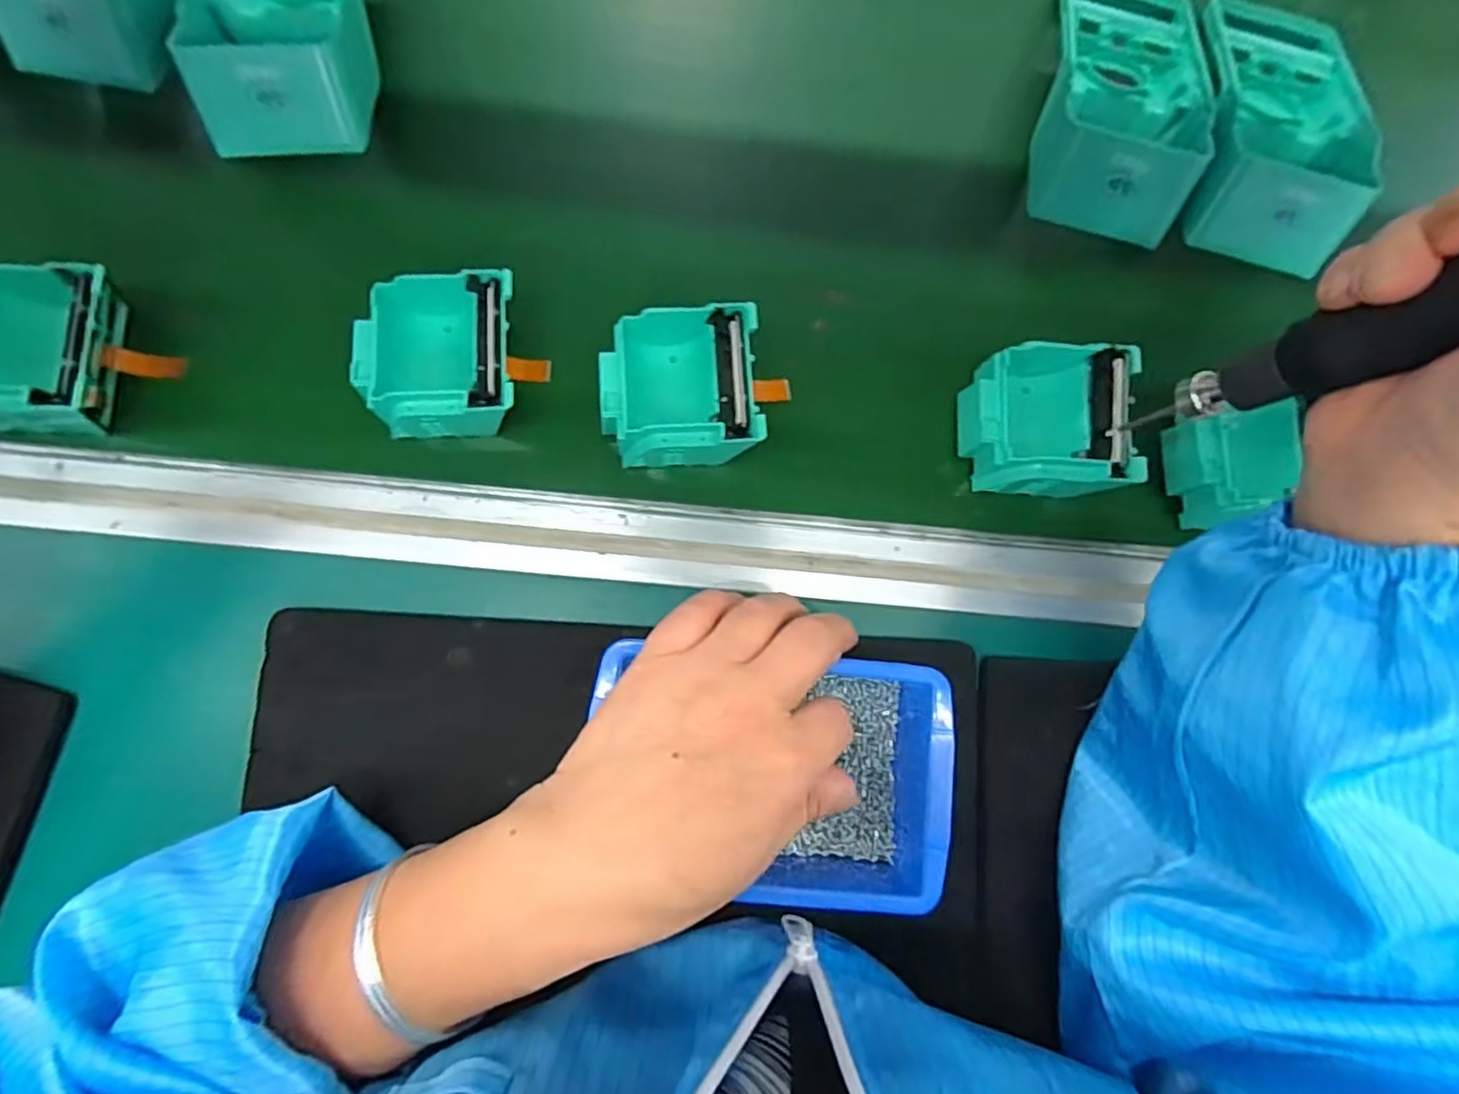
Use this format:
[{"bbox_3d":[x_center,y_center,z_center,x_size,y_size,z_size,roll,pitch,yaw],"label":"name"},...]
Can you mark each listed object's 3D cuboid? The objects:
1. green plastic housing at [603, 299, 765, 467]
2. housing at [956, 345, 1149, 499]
[{"bbox_3d":[-0.025,-0.082,0.332,0.078,0.035,0.075,-4,82,-2],"label":"green plastic housing"},{"bbox_3d":[0.166,-0.068,0.341,0.081,0.040,0.078,1,82,-2],"label":"housing"}]

